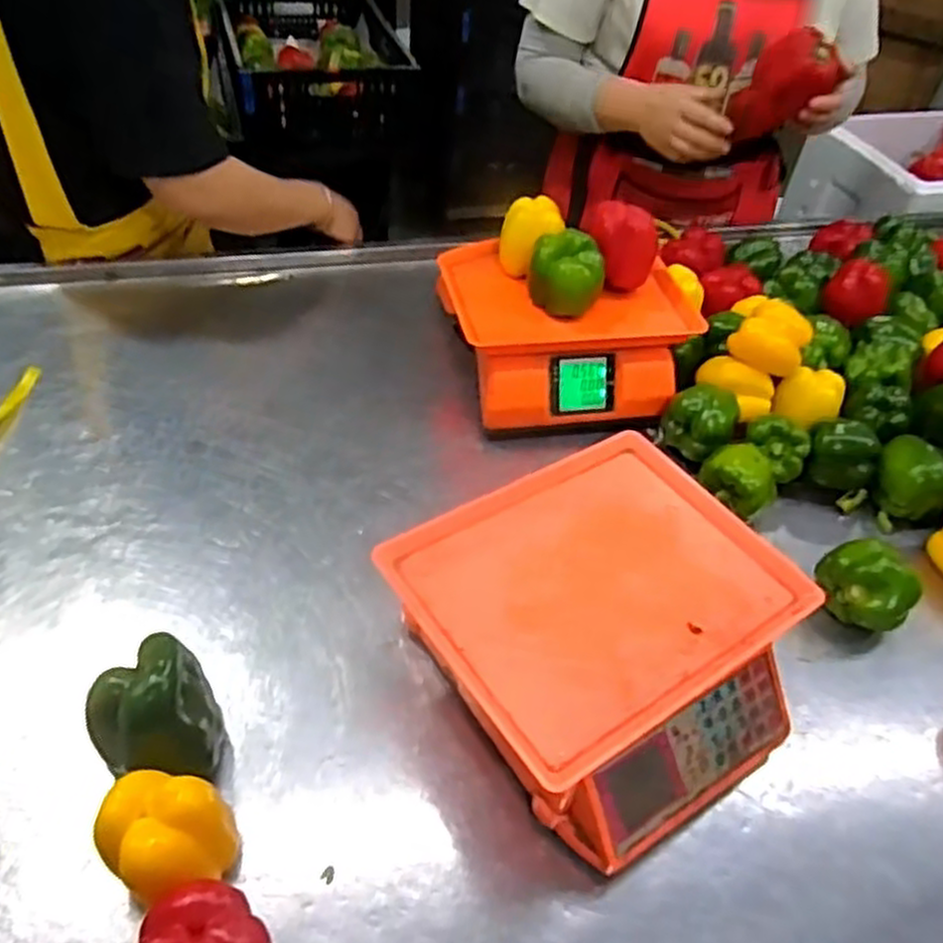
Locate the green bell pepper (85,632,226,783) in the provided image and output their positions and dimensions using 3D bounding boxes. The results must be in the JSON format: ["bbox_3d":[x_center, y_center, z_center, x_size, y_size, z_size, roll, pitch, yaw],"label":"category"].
[{"bbox_3d":[-0.236,0.189,0.587,0.083,0.114,0.084,3,46,-4],"label":"green bell pepper"}]

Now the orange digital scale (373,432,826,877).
[{"bbox_3d":[0.111,0.141,0.665,0.285,0.122,0.282,-25,54,-27],"label":"orange digital scale"}]

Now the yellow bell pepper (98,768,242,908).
[{"bbox_3d":[-0.209,0.255,0.544,0.075,0.088,0.072,3,46,-4],"label":"yellow bell pepper"}]

